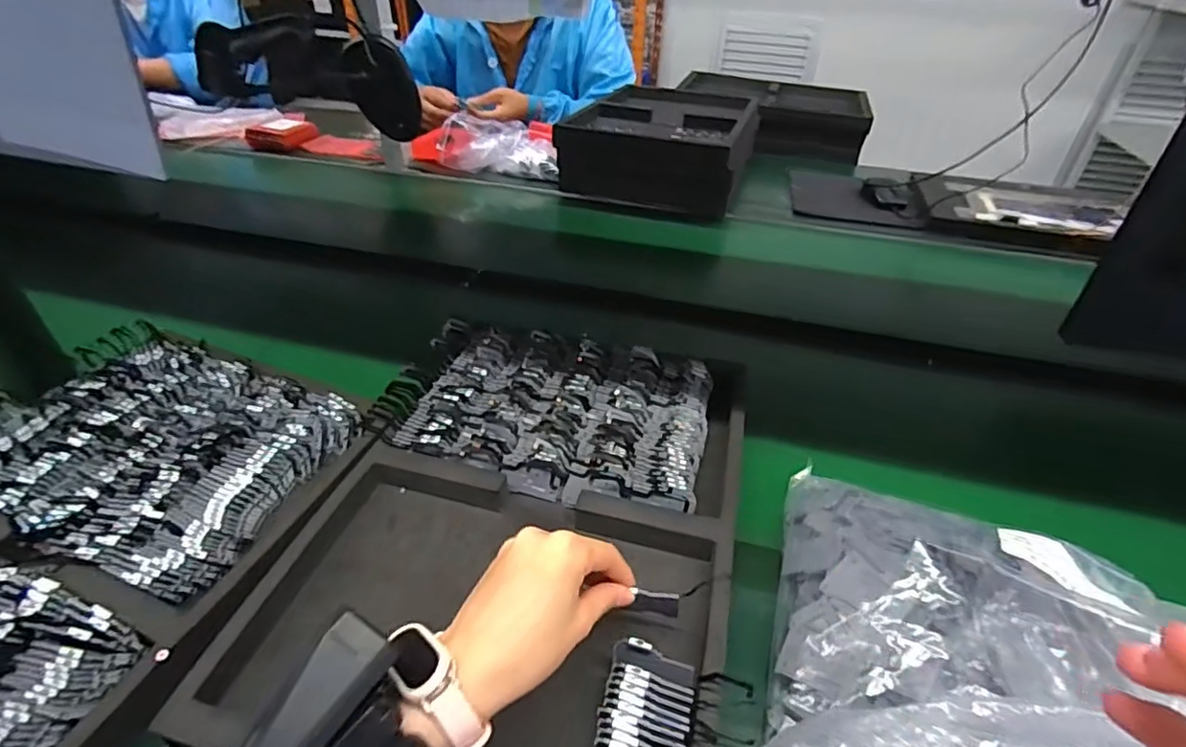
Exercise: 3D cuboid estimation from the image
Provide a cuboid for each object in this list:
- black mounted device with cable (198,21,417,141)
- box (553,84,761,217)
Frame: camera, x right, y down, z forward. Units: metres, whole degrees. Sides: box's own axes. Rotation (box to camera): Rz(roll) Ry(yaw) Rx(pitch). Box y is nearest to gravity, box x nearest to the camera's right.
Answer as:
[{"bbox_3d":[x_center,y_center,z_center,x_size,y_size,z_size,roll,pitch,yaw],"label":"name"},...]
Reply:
[{"bbox_3d":[-0.438,-0.493,0.938,0.328,0.151,0.094,3,29,-44],"label":"black mounted device with cable"},{"bbox_3d":[0.133,-0.435,1.101,0.309,0.108,0.401,11,39,12],"label":"box"}]

